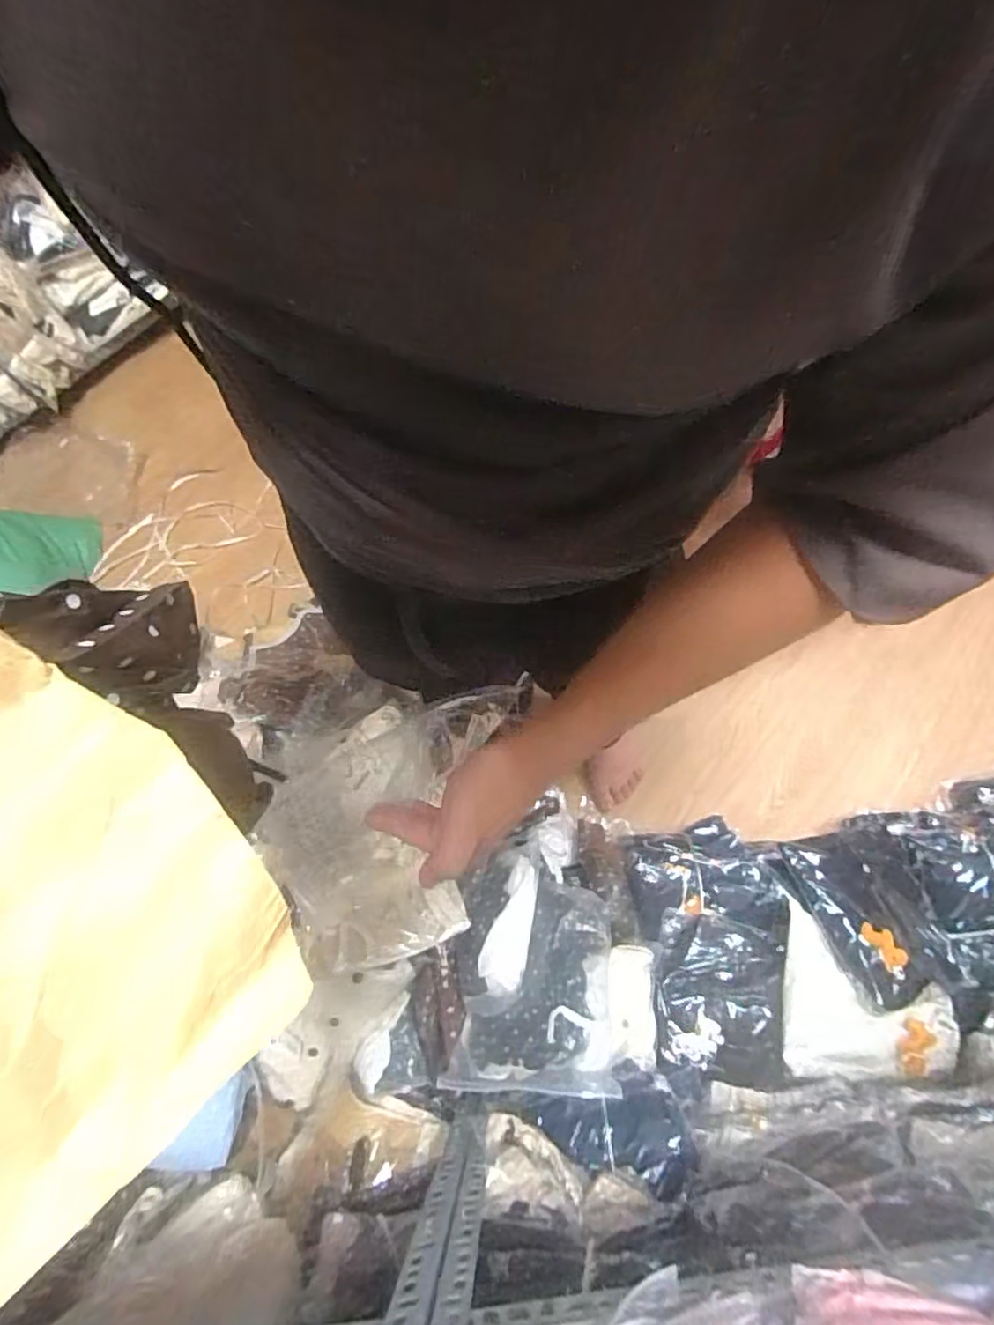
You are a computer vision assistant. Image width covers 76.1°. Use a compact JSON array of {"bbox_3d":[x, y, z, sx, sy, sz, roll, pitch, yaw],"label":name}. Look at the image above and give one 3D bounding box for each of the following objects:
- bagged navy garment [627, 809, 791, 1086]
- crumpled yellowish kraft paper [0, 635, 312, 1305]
[{"bbox_3d":[0.351,0.454,1.041,0.245,0.127,0.374,-3,72,-1],"label":"bagged navy garment"},{"bbox_3d":[-0.195,0.111,0.250,0.176,0.027,0.220,-37,107,-32],"label":"crumpled yellowish kraft paper"}]

